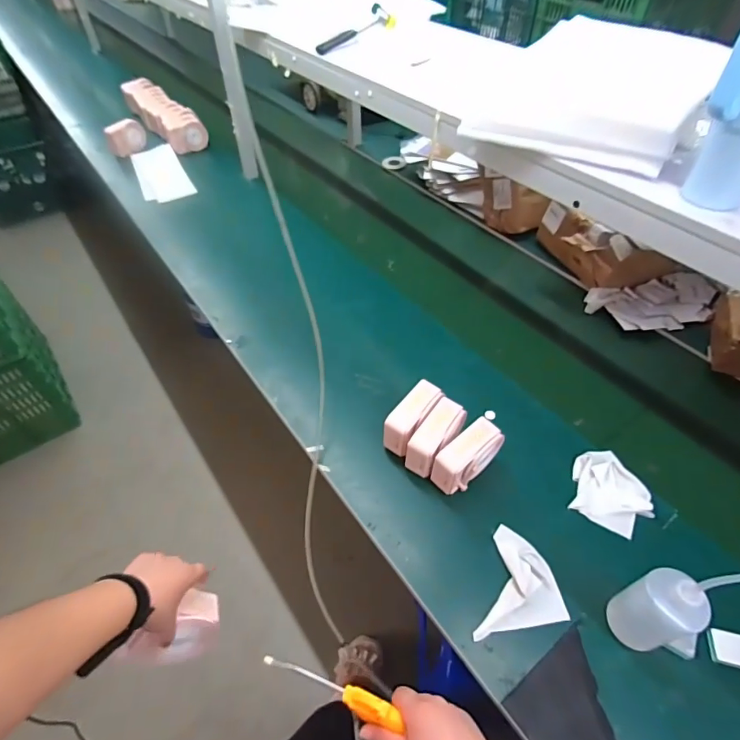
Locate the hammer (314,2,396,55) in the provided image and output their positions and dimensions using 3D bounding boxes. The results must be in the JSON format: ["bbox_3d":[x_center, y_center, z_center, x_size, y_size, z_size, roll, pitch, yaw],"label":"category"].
[{"bbox_3d":[-0.038,-0.812,1.066,0.060,0.038,0.272,32,58,24],"label":"hammer"}]

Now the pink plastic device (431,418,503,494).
[{"bbox_3d":[0.174,0.160,0.806,0.130,0.099,0.058,-33,56,-25],"label":"pink plastic device"}]

